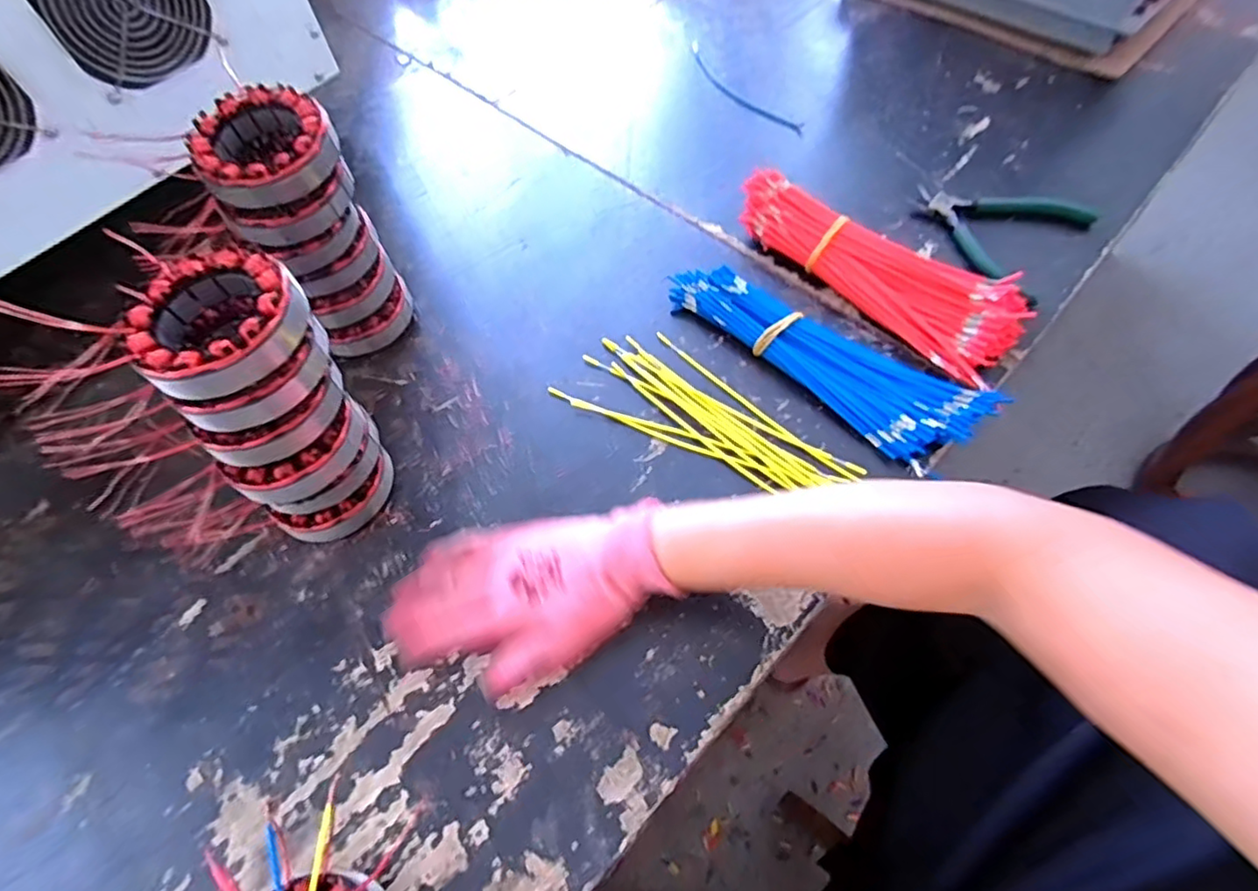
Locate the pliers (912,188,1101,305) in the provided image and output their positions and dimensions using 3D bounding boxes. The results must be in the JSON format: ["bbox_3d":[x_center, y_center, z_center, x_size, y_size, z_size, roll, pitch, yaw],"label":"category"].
[{"bbox_3d":[0.316,-0.192,0.565,0.136,0.012,0.132,36,68,21],"label":"pliers"}]

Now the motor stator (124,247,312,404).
[{"bbox_3d":[-0.219,-0.068,0.344,0.084,0.028,0.087,-1,60,2],"label":"motor stator"}]

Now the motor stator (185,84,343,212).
[{"bbox_3d":[-0.241,-0.195,0.424,0.084,0.036,0.084,40,70,22],"label":"motor stator"}]

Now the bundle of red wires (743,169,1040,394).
[{"bbox_3d":[0.206,-0.153,0.533,0.083,0.047,0.245,-39,66,-17],"label":"bundle of red wires"}]

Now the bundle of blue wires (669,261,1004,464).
[{"bbox_3d":[0.146,-0.075,0.505,0.254,0.025,0.077,37,68,21],"label":"bundle of blue wires"}]

